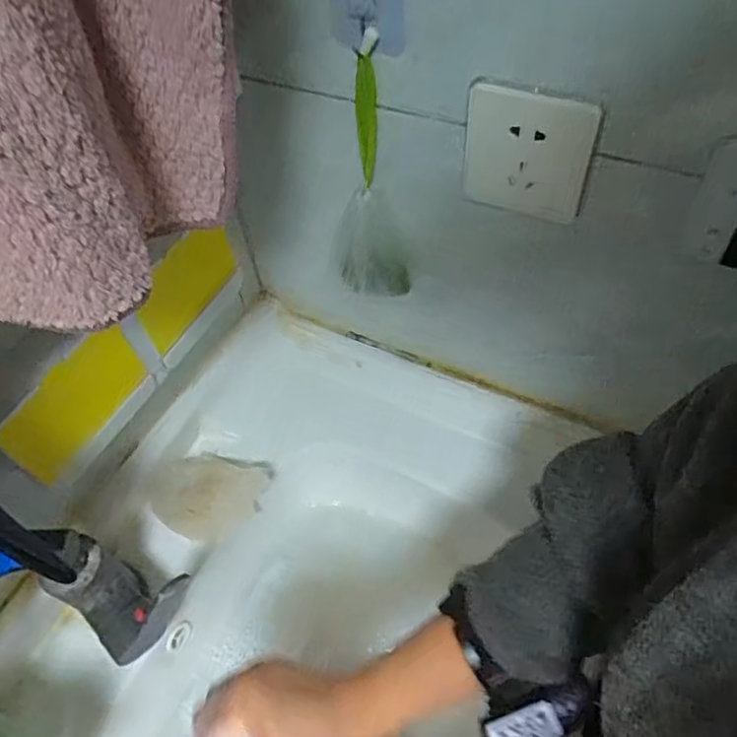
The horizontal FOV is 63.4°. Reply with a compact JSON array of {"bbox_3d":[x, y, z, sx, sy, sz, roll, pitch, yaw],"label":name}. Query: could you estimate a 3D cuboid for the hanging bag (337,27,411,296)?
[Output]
[{"bbox_3d":[-0.001,-0.144,0.486,0.064,0.226,0.049,-10,53,-2],"label":"hanging bag"}]

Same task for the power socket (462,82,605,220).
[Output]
[{"bbox_3d":[0.108,-0.148,0.417,0.089,0.093,0.007,23,59,21],"label":"power socket"}]

